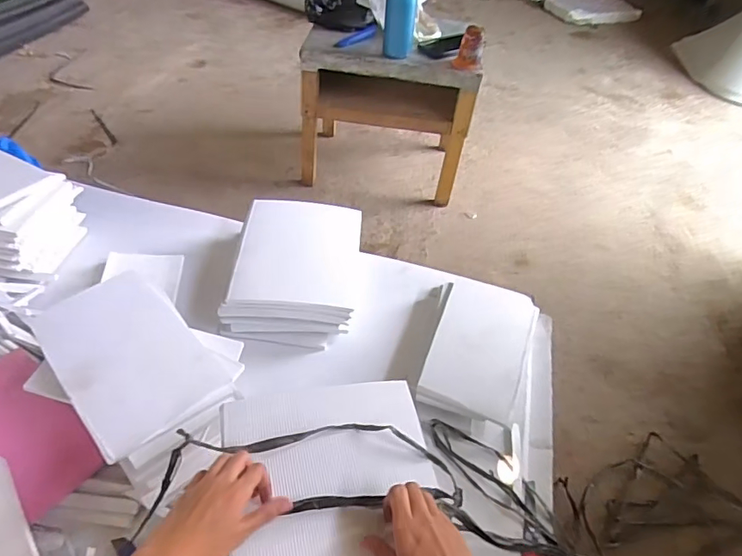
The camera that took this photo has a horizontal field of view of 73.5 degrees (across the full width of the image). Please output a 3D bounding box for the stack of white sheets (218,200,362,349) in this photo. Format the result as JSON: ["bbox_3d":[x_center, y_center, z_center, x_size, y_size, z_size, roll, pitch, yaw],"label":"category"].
[{"bbox_3d":[-0.146,-0.023,0.974,0.240,0.107,0.291,6,46,-1],"label":"stack of white sheets"}]

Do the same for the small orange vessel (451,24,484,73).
[{"bbox_3d":[0.219,-0.508,1.100,0.061,0.080,0.055,11,46,3],"label":"small orange vessel"}]

